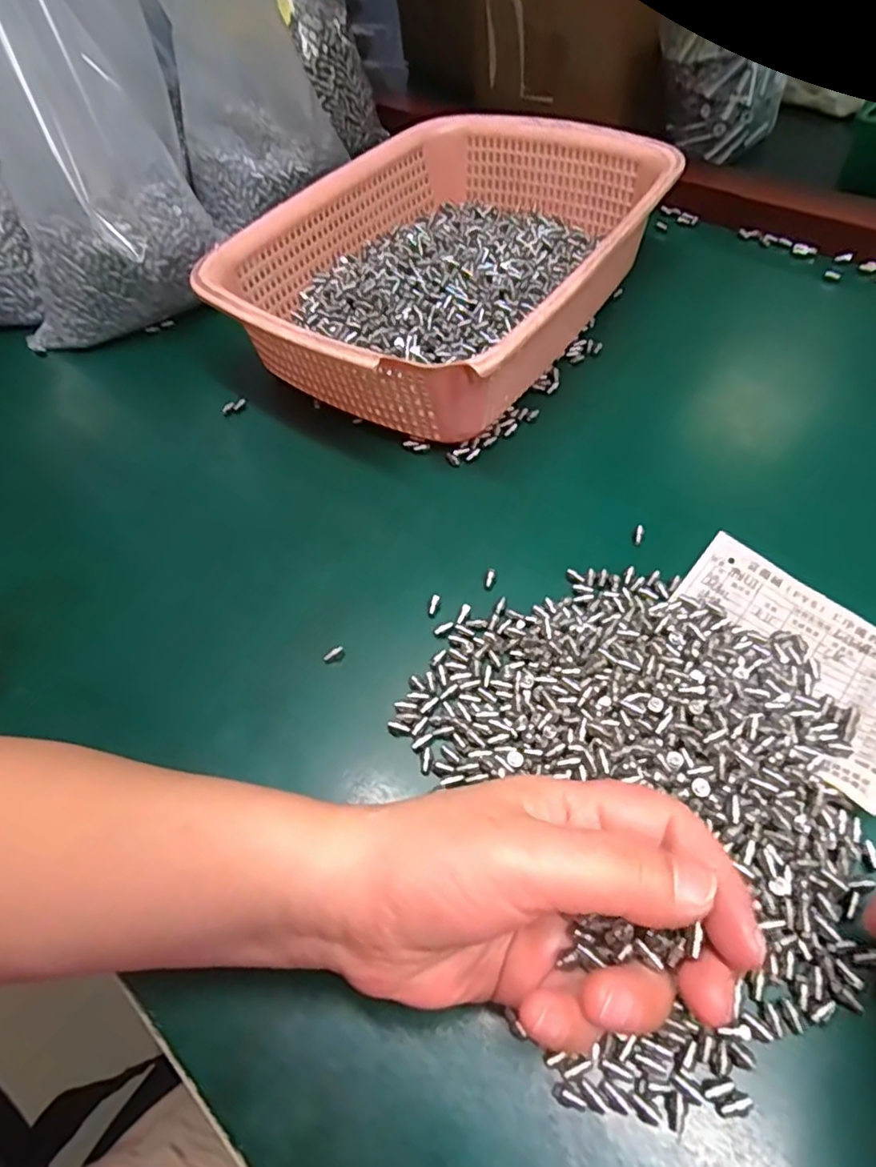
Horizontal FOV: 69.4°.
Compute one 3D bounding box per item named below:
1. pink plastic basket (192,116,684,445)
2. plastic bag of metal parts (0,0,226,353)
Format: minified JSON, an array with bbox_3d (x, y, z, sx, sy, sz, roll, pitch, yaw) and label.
[{"bbox_3d":[0.009,-0.209,0.425,0.212,0.079,0.293,28,62,22],"label":"pink plastic basket"},{"bbox_3d":[-0.241,-0.281,0.410,0.142,0.201,0.130,-14,55,-4],"label":"plastic bag of metal parts"}]

